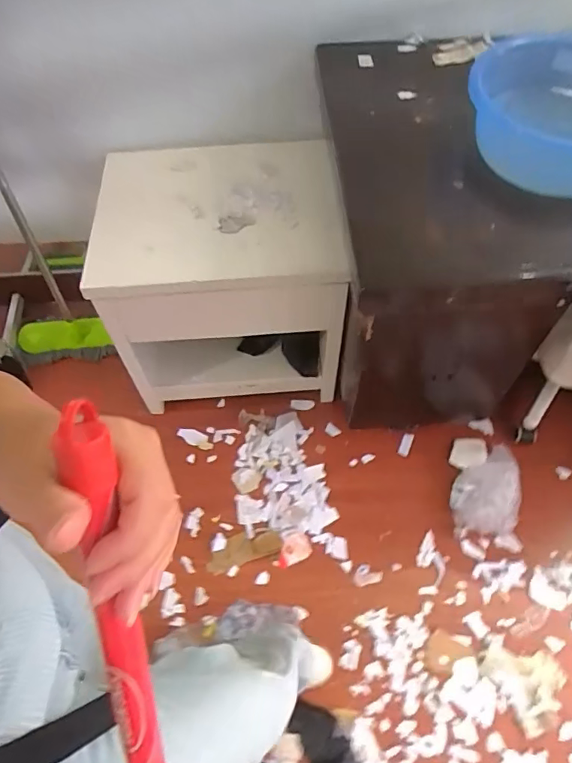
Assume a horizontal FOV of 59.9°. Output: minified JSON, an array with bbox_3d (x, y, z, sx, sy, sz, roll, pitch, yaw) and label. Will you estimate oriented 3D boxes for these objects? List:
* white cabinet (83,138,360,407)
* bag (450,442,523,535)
[{"bbox_3d":[-0.145,-0.266,1.289,0.518,0.501,0.435,-5,58,-2],"label":"white cabinet"},{"bbox_3d":[0.511,0.279,1.275,0.161,0.084,0.203,4,59,5],"label":"bag"}]

